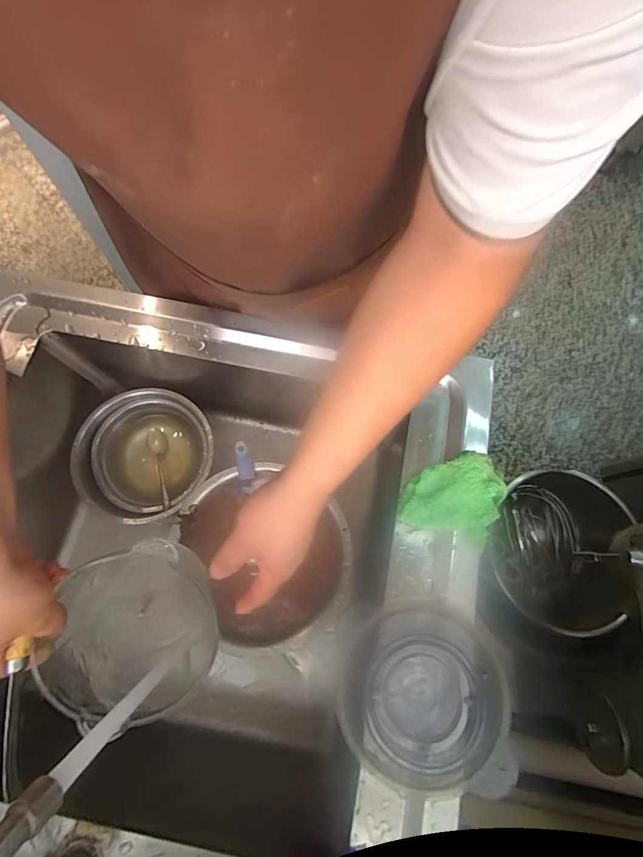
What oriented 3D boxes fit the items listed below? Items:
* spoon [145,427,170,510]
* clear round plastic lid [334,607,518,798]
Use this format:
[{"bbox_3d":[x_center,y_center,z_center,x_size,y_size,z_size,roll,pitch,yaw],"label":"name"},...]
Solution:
[{"bbox_3d":[-0.274,0.070,0.688,0.034,0.032,0.150,-16,61,-6],"label":"spoon"},{"bbox_3d":[0.103,0.279,0.419,0.169,0.027,0.160,0,73,-1],"label":"clear round plastic lid"}]

